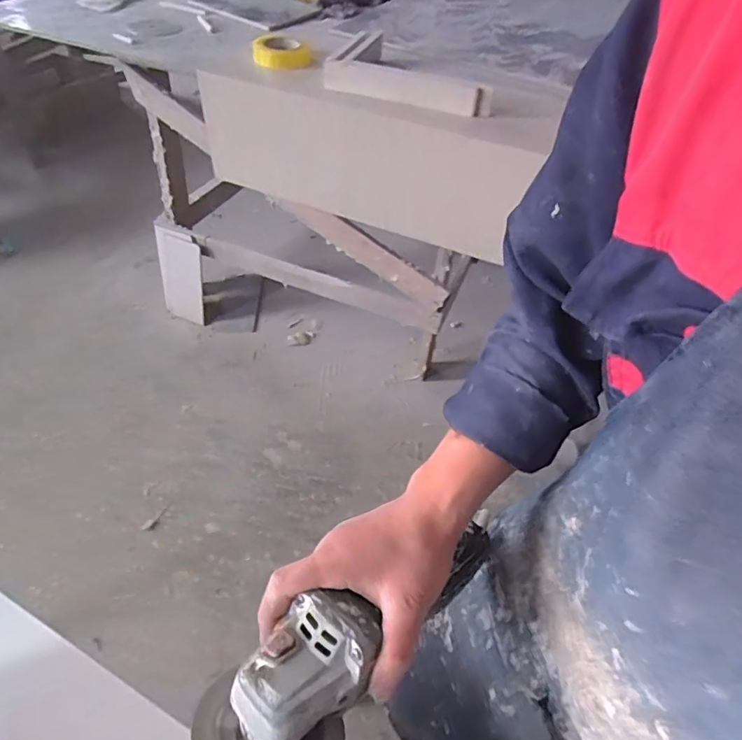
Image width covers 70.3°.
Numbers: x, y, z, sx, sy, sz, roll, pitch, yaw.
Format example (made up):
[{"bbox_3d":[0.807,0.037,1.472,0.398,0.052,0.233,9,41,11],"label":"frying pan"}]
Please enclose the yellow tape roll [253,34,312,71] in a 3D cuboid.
[{"bbox_3d":[-0.189,-0.696,1.152,0.113,0.047,0.119,2,48,-2],"label":"yellow tape roll"}]

